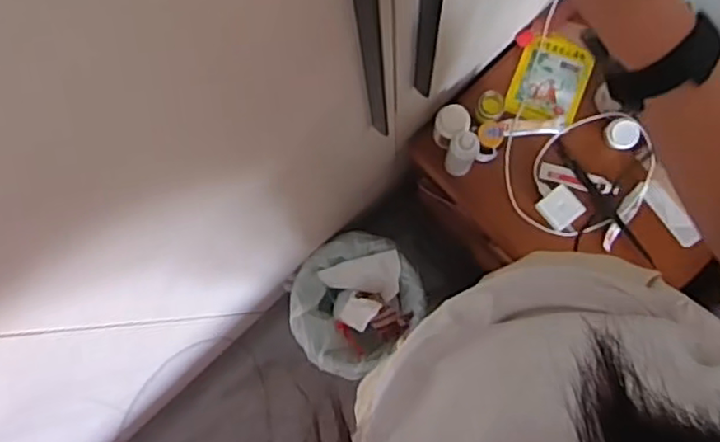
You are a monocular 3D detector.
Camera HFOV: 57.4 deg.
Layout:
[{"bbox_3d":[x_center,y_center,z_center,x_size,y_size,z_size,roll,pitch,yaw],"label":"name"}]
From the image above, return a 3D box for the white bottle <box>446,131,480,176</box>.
[{"bbox_3d":[0.156,-0.103,1.004,0.043,0.147,0.044,0,83,3],"label":"white bottle"}]

